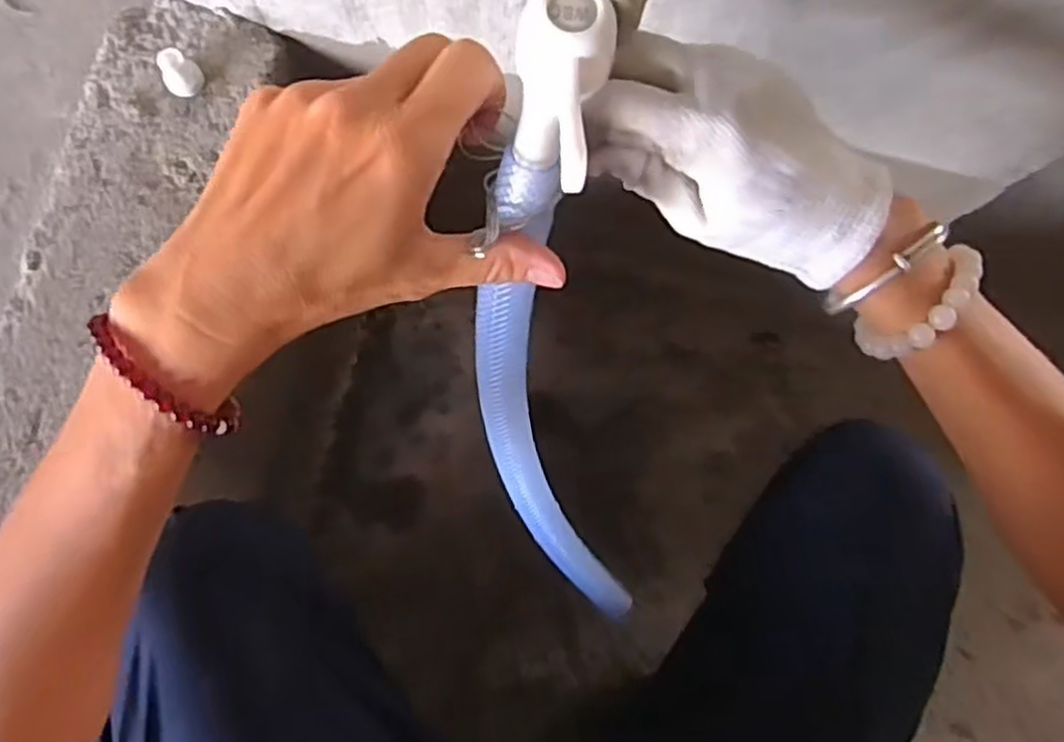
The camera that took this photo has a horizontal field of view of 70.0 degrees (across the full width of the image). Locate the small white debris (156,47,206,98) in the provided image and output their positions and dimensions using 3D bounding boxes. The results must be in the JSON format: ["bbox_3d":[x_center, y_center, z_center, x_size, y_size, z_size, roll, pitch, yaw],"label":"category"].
[{"bbox_3d":[-0.229,-0.193,0.495,0.024,0.027,0.021,-40,85,-9],"label":"small white debris"}]

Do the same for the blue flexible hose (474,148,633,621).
[{"bbox_3d":[0.010,0.043,0.389,0.055,0.346,0.030,-15,49,-3],"label":"blue flexible hose"}]

